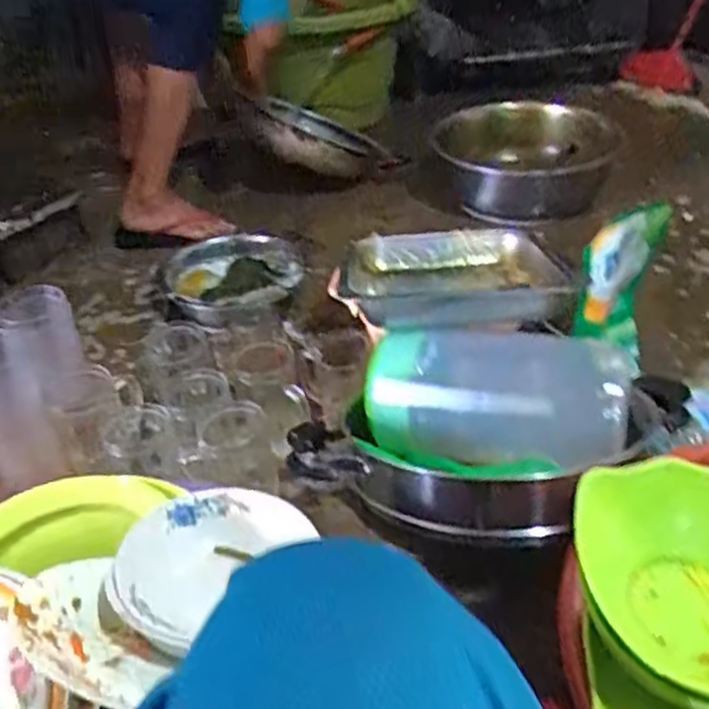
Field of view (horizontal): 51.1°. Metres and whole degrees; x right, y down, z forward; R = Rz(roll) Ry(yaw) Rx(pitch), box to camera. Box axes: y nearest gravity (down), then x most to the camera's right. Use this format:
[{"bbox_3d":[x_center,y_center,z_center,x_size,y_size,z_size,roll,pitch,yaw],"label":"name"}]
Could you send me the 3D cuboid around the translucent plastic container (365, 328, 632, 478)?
[{"bbox_3d":[0.164,0.069,0.834,0.302,0.165,0.154,10,28,-32],"label":"translucent plastic container"}]

